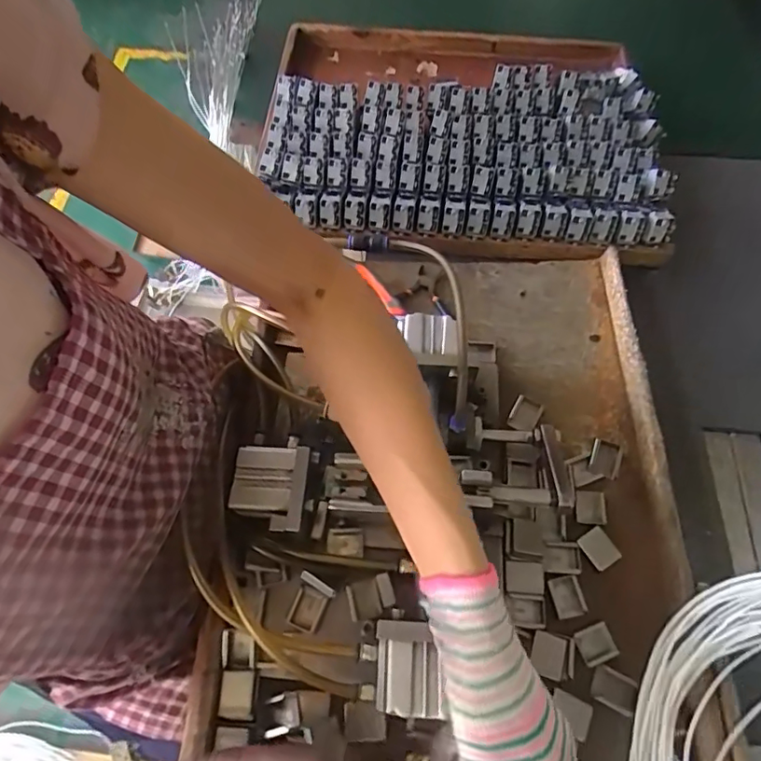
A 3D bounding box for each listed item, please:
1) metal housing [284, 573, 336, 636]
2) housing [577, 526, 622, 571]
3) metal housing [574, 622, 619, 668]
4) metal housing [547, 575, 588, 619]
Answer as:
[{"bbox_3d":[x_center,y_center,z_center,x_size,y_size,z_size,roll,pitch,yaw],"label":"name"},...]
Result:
[{"bbox_3d":[-0.060,0.185,0.431,0.030,0.023,0.040,29,67,13],"label":"metal housing"},{"bbox_3d":[0.194,0.148,0.461,0.027,0.008,0.031,-29,68,-14],"label":"housing"},{"bbox_3d":[0.177,0.217,0.428,0.031,0.005,0.026,-18,66,-9],"label":"metal housing"},{"bbox_3d":[0.160,0.185,0.446,0.025,0.008,0.031,-12,65,-6],"label":"metal housing"}]

